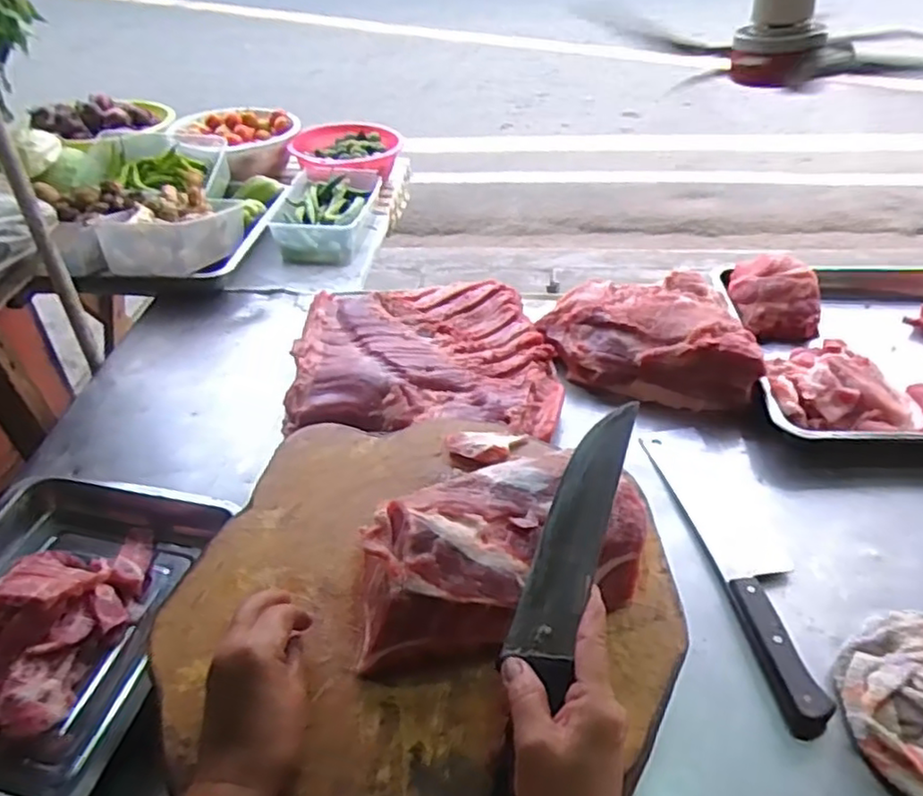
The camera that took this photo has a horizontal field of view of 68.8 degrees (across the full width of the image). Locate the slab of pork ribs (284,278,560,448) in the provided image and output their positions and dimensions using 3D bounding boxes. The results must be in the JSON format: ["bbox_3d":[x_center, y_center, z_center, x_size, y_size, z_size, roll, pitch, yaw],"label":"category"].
[{"bbox_3d":[-0.046,-0.052,0.906,0.343,0.061,0.292,3,42,2],"label":"slab of pork ribs"}]

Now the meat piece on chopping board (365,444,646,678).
[{"bbox_3d":[0.014,0.123,0.530,0.212,0.086,0.132,-14,44,-16],"label":"meat piece on chopping board"}]

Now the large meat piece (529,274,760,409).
[{"bbox_3d":[0.247,-0.091,0.918,0.268,0.080,0.211,6,42,6],"label":"large meat piece"}]

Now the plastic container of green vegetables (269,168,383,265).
[{"bbox_3d":[-0.246,-0.336,1.231,0.158,0.065,0.244,5,42,5],"label":"plastic container of green vegetables"}]

